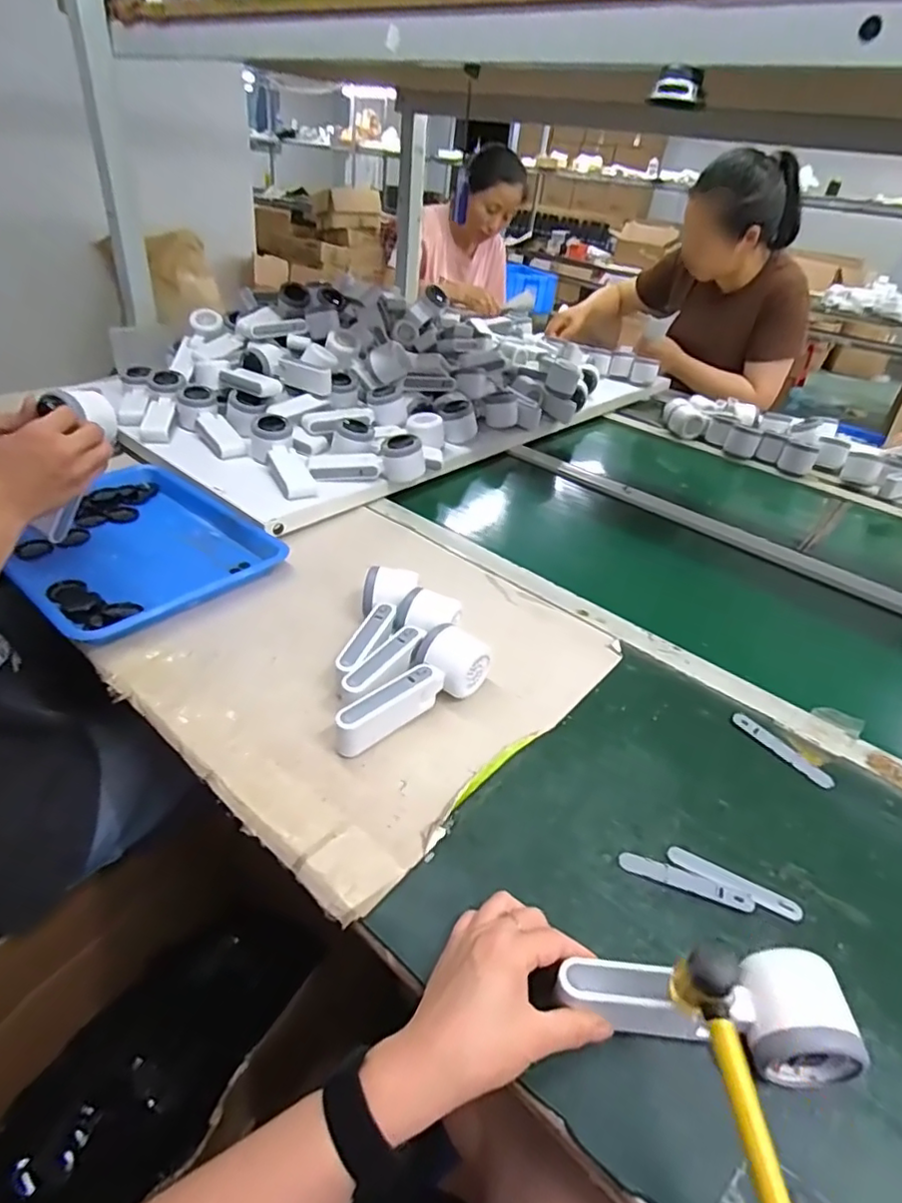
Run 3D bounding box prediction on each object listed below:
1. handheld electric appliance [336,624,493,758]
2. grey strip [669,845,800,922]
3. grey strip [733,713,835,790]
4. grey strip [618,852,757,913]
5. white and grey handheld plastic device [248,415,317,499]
[{"bbox_3d":[-0.039,0.074,0.550,0.164,0.053,0.056,-21,44,-34],"label":"handheld electric appliance"},{"bbox_3d":[0.211,0.210,0.451,0.094,0.004,0.018,21,37,19],"label":"grey strip"},{"bbox_3d":[0.309,0.137,0.561,0.018,0.004,0.096,-20,43,-34],"label":"grey strip"},{"bbox_3d":[0.175,0.208,0.448,0.095,0.004,0.016,16,36,12],"label":"grey strip"},{"bbox_3d":[-0.235,-0.199,0.851,0.060,0.046,0.171,-15,54,-29],"label":"white and grey handheld plastic device"}]

